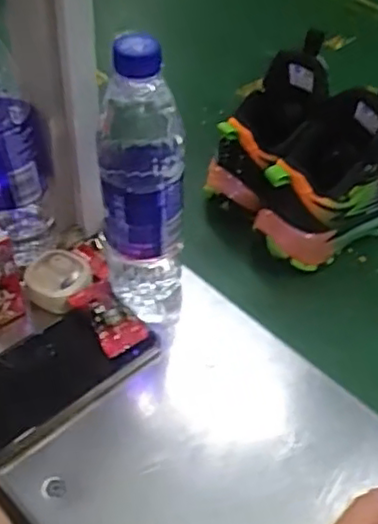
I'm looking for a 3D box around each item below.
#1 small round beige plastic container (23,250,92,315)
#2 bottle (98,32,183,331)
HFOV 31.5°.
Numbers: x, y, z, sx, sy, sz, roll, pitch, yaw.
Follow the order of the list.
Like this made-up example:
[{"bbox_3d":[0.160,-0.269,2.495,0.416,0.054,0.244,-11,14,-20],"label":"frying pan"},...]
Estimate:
[{"bbox_3d":[-0.112,0.013,0.569,0.049,0.025,0.053,2,48,-3],"label":"small round beige plastic container"},{"bbox_3d":[-0.035,-0.050,0.502,0.065,0.234,0.059,-1,48,-6],"label":"bottle"}]

